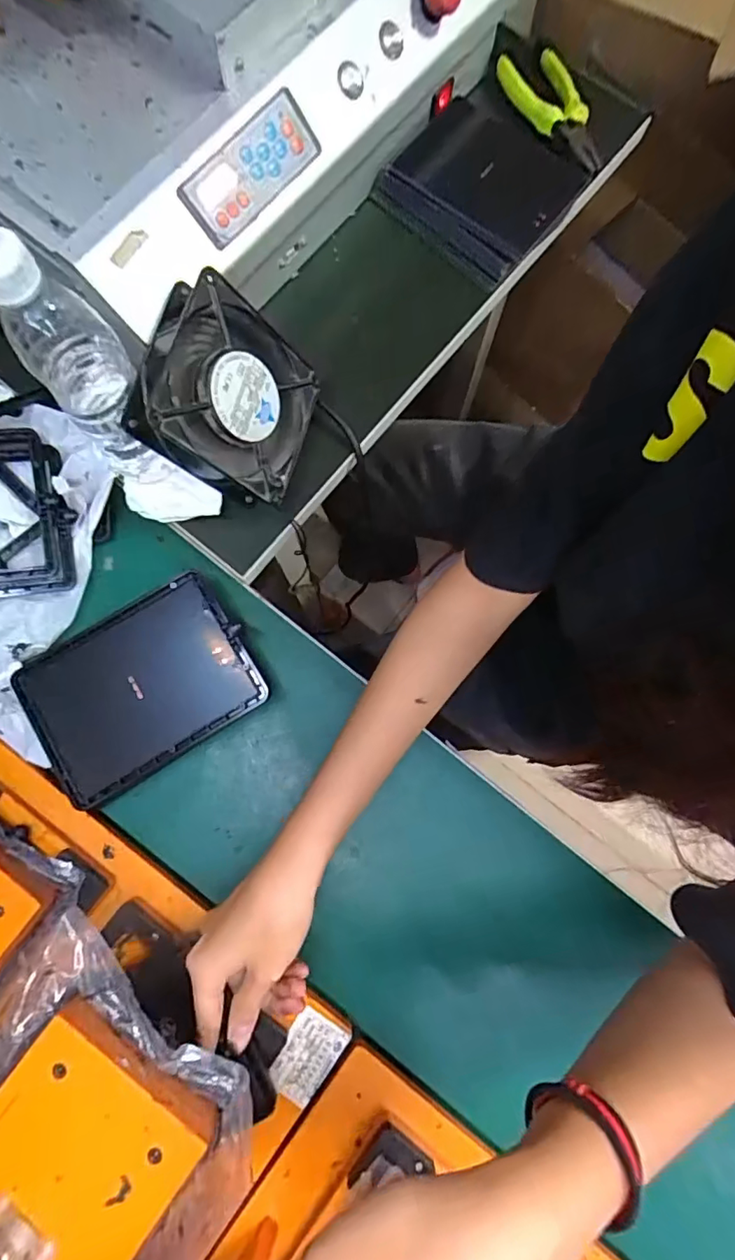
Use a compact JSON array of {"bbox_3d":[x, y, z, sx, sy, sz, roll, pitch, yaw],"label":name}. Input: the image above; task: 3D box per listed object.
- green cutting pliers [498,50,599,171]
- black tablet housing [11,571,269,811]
[{"bbox_3d":[0.168,-0.481,0.497,0.069,0.021,0.131,-17,80,-4],"label":"green cutting pliers"},{"bbox_3d":[-0.175,0.044,0.408,0.166,0.010,0.119,-31,84,-4],"label":"black tablet housing"}]

